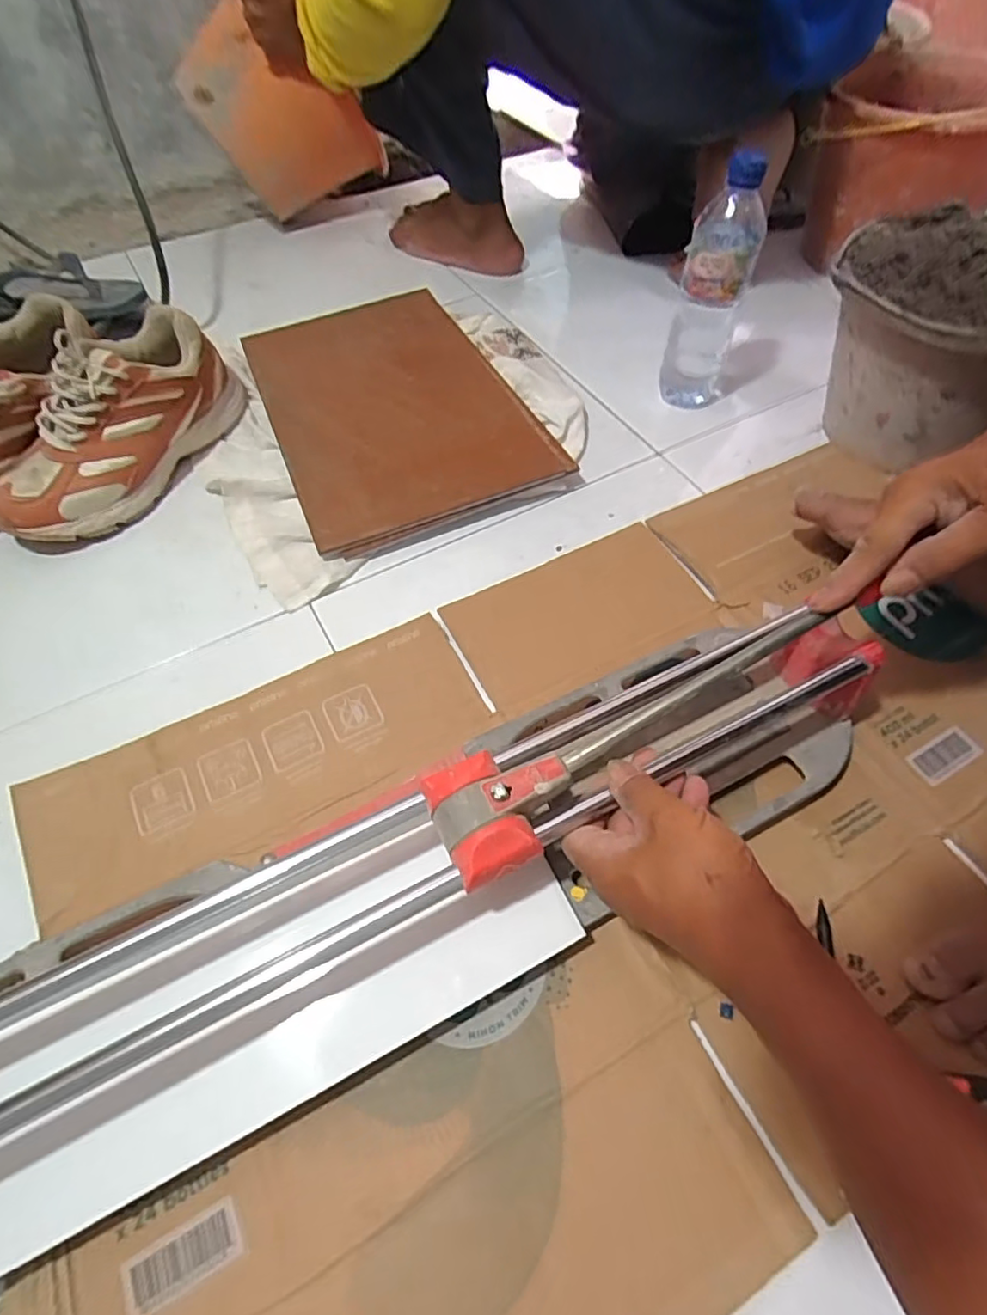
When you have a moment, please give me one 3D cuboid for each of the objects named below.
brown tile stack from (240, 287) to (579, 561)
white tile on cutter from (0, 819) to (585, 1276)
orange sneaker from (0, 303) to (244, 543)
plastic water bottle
[{"bbox_3d":[-0.118,-0.288,0.694,0.261,0.030,0.396,-22,59,-12],"label":"brown tile stack"},{"bbox_3d":[-0.145,0.204,0.348,0.391,0.010,0.108,-24,62,-13],"label":"white tile on cutter"},{"bbox_3d":[-0.371,-0.229,0.606,0.088,0.119,0.275,24,60,16],"label":"orange sneaker"},{"bbox_3d":[0.225,-0.373,0.627,0.067,0.219,0.067,16,59,11],"label":"plastic water bottle"}]

